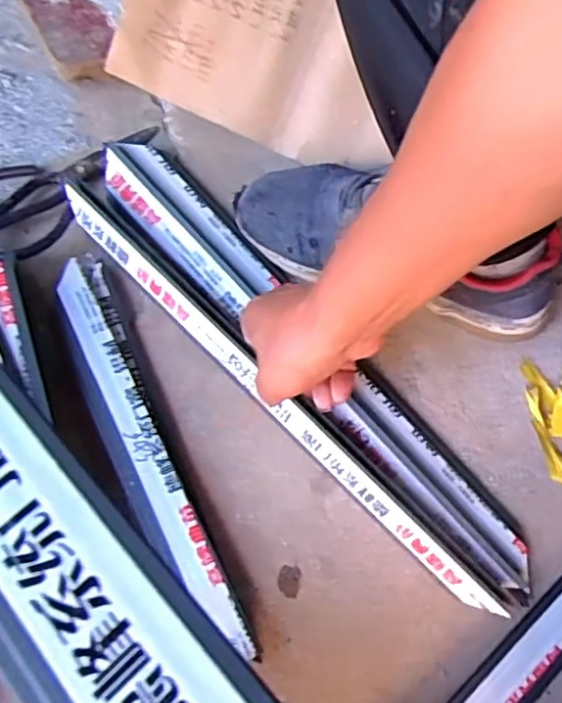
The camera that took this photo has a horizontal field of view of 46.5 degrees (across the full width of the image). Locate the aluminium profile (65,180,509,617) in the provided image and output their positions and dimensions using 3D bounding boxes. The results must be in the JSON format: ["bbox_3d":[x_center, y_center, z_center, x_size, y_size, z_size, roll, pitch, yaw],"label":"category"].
[{"bbox_3d":[-0.005,0.026,0.524,0.466,0.019,0.032,45,75,8],"label":"aluminium profile"}]

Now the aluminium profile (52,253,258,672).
[{"bbox_3d":[-0.110,0.072,0.511,0.050,0.030,0.327,-22,73,-10],"label":"aluminium profile"}]

